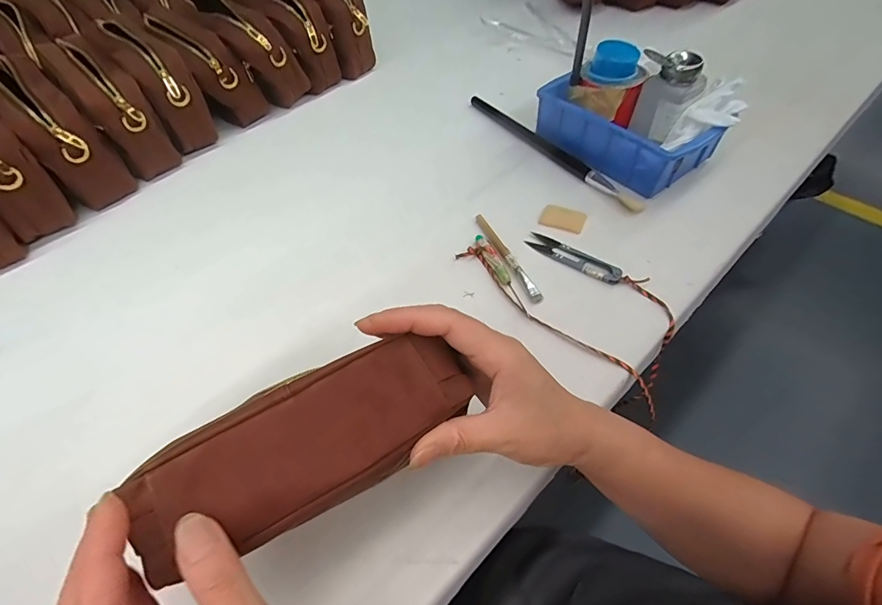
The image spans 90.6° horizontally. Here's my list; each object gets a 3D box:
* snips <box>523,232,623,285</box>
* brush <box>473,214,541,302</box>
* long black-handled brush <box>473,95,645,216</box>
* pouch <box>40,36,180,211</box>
[{"bbox_3d":[0.135,-0.048,0.444,0.099,0.012,0.025,32,60,23],"label":"snips"},{"bbox_3d":[0.067,-0.050,0.445,0.011,0.004,0.126,-20,55,-13],"label":"brush"},{"bbox_3d":[0.135,-0.201,0.562,0.018,0.016,0.300,-28,57,-18],"label":"long black-handled brush"},{"bbox_3d":[-0.399,-0.236,0.529,0.065,0.119,0.165,-38,60,-24],"label":"pouch"}]

